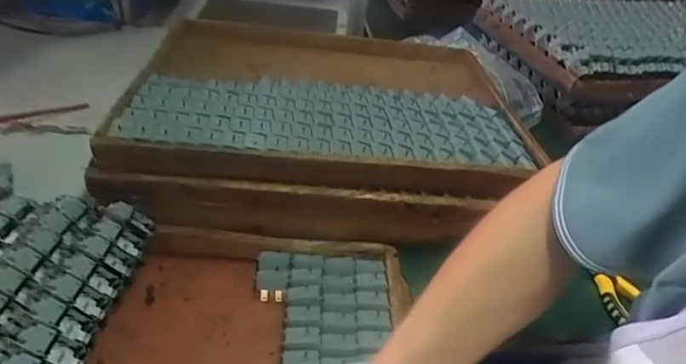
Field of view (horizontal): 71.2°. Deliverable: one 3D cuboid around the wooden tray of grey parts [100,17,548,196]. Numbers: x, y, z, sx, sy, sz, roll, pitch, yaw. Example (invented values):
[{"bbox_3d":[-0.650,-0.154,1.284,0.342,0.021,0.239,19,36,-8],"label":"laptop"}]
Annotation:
[{"bbox_3d":[-0.015,-0.118,0.683,0.509,0.067,0.400,3,35,-6],"label":"wooden tray of grey parts"}]

